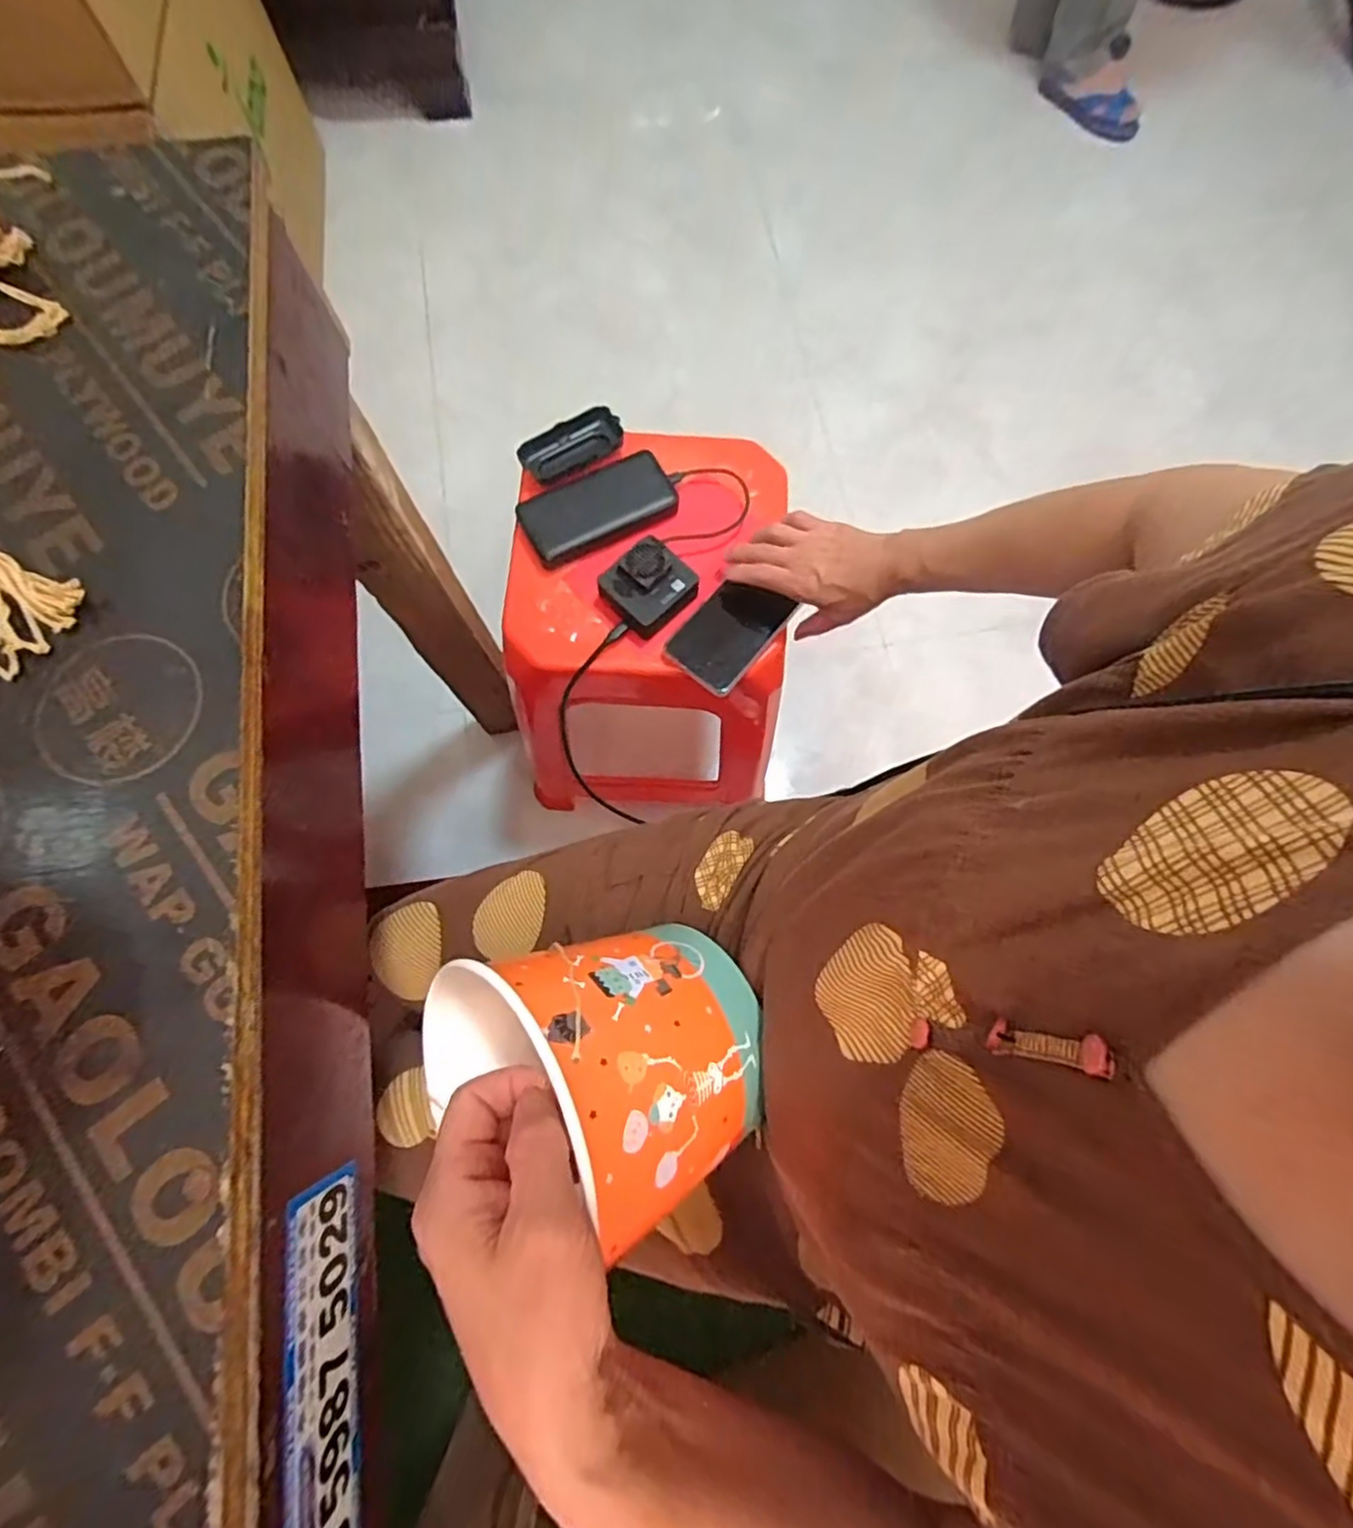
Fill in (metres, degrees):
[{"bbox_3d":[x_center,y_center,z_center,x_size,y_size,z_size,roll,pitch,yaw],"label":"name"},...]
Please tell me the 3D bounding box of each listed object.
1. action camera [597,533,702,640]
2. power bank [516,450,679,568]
[{"bbox_3d":[-0.028,-0.174,0.632,0.077,0.037,0.077,43,78,9],"label":"action camera"},{"bbox_3d":[-0.079,-0.260,0.660,0.156,0.027,0.067,-25,77,-8],"label":"power bank"}]

